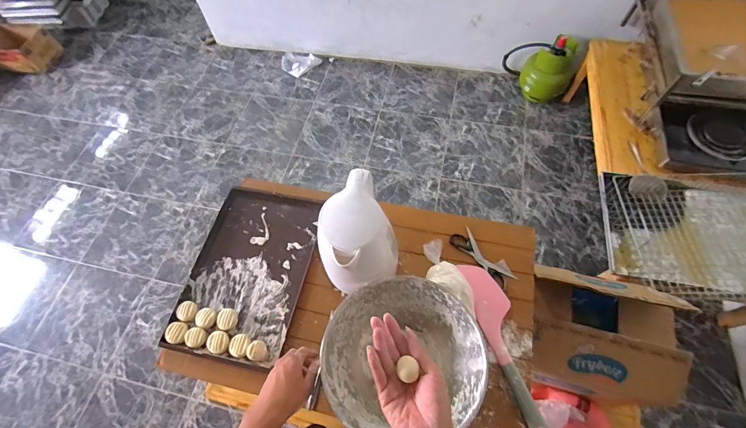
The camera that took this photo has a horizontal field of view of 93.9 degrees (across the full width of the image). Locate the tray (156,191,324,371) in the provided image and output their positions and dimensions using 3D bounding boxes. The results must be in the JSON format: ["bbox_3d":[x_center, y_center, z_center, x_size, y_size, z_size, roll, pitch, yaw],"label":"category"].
[{"bbox_3d":[-0.261,0.116,0.735,0.241,0.024,0.352,8,64,8],"label":"tray"}]

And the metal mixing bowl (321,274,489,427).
[{"bbox_3d":[0.050,0.246,0.601,0.255,0.103,0.255,-2,63,3],"label":"metal mixing bowl"}]

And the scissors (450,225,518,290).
[{"bbox_3d":[0.225,0.091,0.724,0.052,0.010,0.144,-33,66,-13],"label":"scissors"}]

